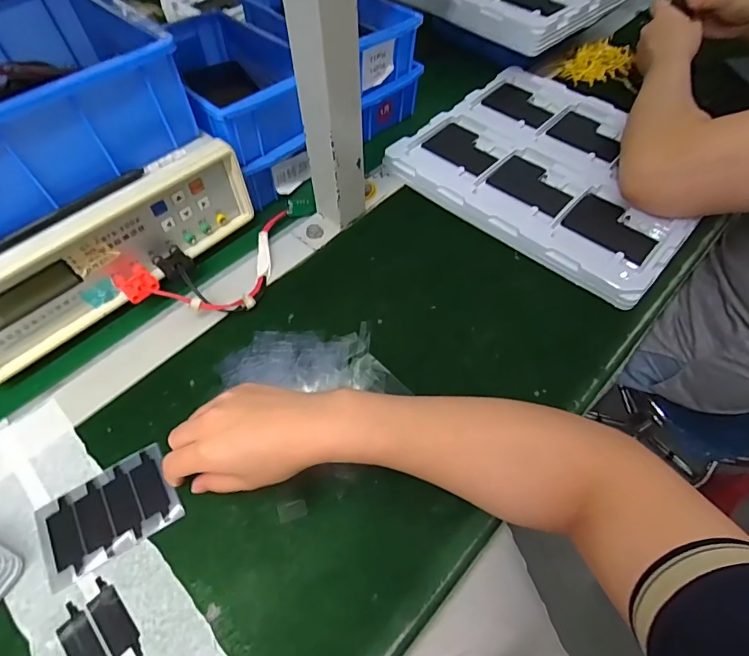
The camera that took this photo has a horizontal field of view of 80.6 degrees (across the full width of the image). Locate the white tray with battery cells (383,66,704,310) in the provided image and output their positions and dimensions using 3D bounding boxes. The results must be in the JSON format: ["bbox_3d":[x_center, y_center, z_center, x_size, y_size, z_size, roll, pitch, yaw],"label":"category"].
[{"bbox_3d":[0.219,-0.196,0.528,0.318,0.020,0.276,38,67,22],"label":"white tray with battery cells"}]

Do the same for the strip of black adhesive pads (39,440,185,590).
[{"bbox_3d":[-0.200,0.139,0.332,0.094,0.004,0.065,-29,62,-16],"label":"strip of black adhesive pads"}]

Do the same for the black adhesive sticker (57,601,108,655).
[{"bbox_3d":[-0.192,0.210,0.291,0.019,0.004,0.059,-40,66,-21],"label":"black adhesive sticker"}]

